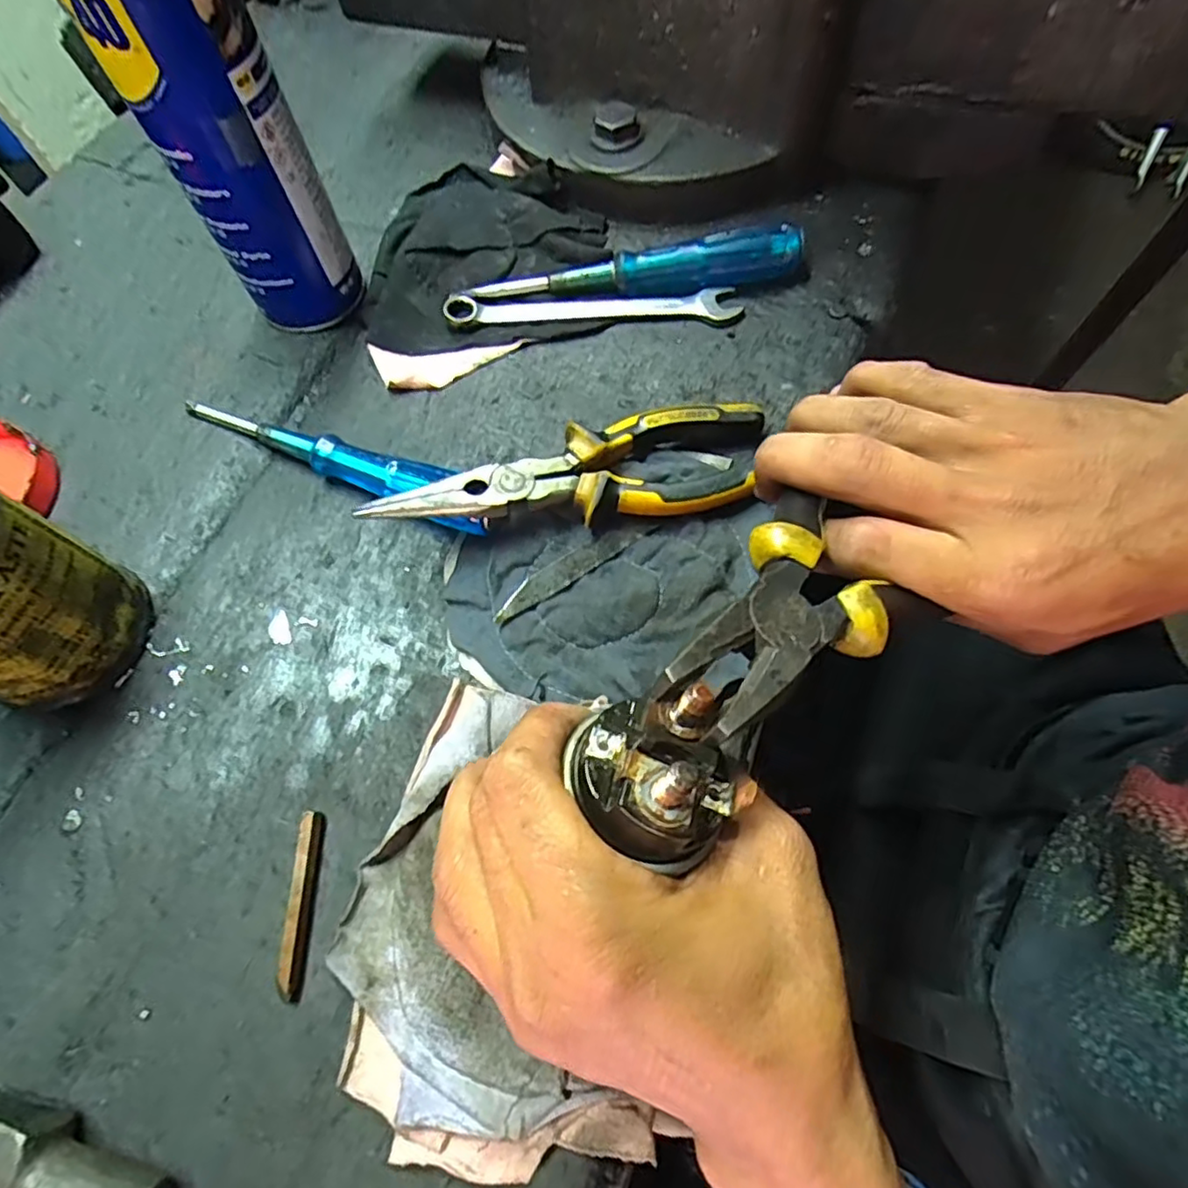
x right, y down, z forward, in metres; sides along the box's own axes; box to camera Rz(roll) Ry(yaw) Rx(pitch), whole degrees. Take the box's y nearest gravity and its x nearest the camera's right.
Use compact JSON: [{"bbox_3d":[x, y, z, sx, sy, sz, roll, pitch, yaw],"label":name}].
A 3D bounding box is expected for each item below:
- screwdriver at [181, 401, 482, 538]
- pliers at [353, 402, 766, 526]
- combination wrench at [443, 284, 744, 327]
[{"bbox_3d":[-0.135,-0.072,0.333,0.192,0.024,0.022,23,69,13],"label":"screwdriver"},{"bbox_3d":[-0.006,-0.052,0.305,0.184,0.038,0.050,-14,66,-3],"label":"pliers"},{"bbox_3d":[-0.001,-0.164,0.367,0.165,0.009,0.025,1,66,4],"label":"combination wrench"}]

